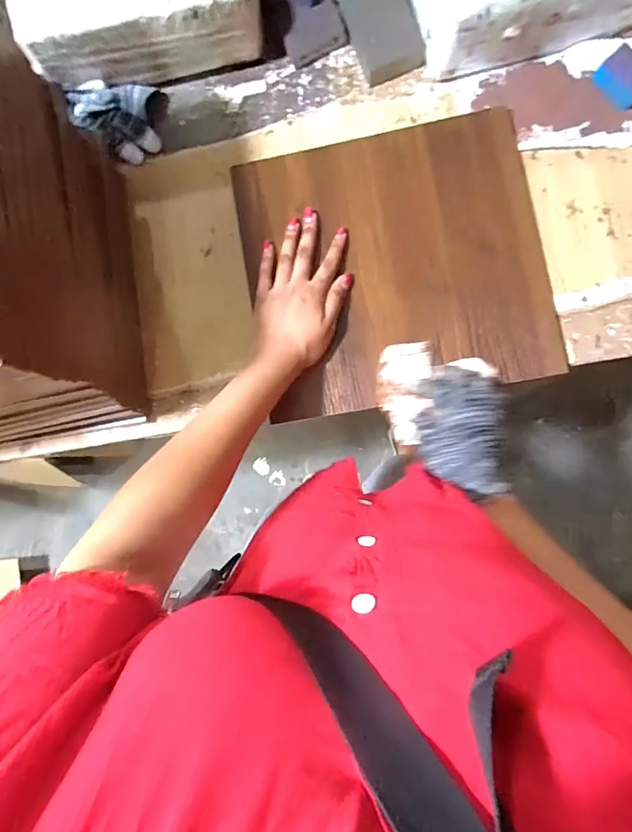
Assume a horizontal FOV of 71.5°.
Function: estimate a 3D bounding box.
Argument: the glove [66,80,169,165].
[{"bbox_3d":[-0.248,-0.365,0.548,0.110,0.031,0.086,5,91,4],"label":"glove"}]

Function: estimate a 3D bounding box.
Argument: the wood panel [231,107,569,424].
[{"bbox_3d":[0.090,-0.177,0.509,0.332,0.021,0.316,-10,85,2],"label":"wood panel"}]

